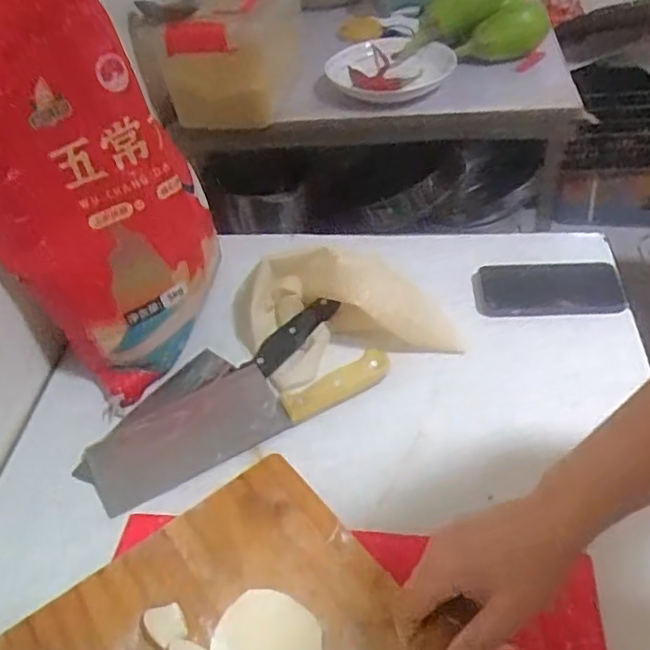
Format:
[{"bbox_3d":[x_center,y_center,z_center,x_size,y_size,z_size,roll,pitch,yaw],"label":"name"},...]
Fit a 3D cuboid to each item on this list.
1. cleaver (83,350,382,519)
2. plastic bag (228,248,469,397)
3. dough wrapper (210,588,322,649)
[{"bbox_3d":[-0.080,0.077,0.629,0.284,0.019,0.084,-23,45,-19],"label":"cleaver"},{"bbox_3d":[0.016,-0.020,0.674,0.222,0.076,0.129,-8,42,-3],"label":"plastic bag"},{"bbox_3d":[-0.043,0.219,0.455,0.070,0.005,0.070,-3,42,3],"label":"dough wrapper"}]

